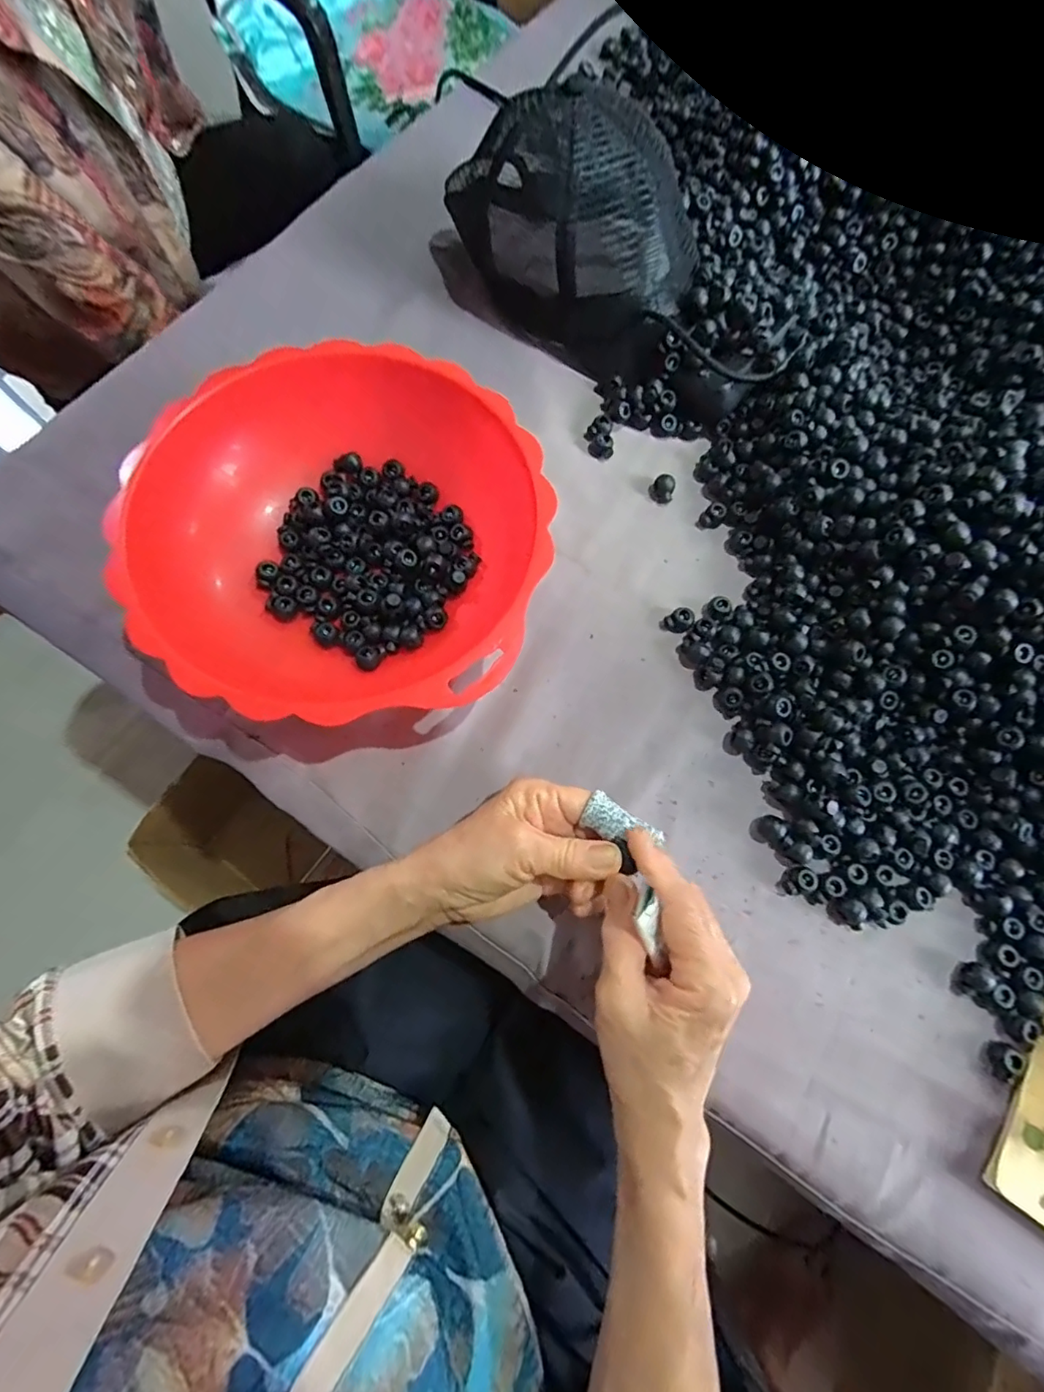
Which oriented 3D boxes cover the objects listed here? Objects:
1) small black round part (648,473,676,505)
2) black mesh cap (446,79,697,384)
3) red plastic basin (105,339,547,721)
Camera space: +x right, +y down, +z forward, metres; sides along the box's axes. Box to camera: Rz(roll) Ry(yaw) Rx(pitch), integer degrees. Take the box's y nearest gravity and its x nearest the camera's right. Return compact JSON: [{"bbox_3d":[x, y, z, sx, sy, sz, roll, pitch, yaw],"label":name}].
[{"bbox_3d":[0.102,-0.152,0.411,0.017,0.013,0.016,1,74,-2],"label":"small black round part"},{"bbox_3d":[0.043,-0.359,0.426,0.126,0.124,0.218,-34,78,-11],"label":"black mesh cap"},{"bbox_3d":[-0.105,-0.099,0.350,0.238,0.073,0.238,1,74,-2],"label":"red plastic basin"}]

